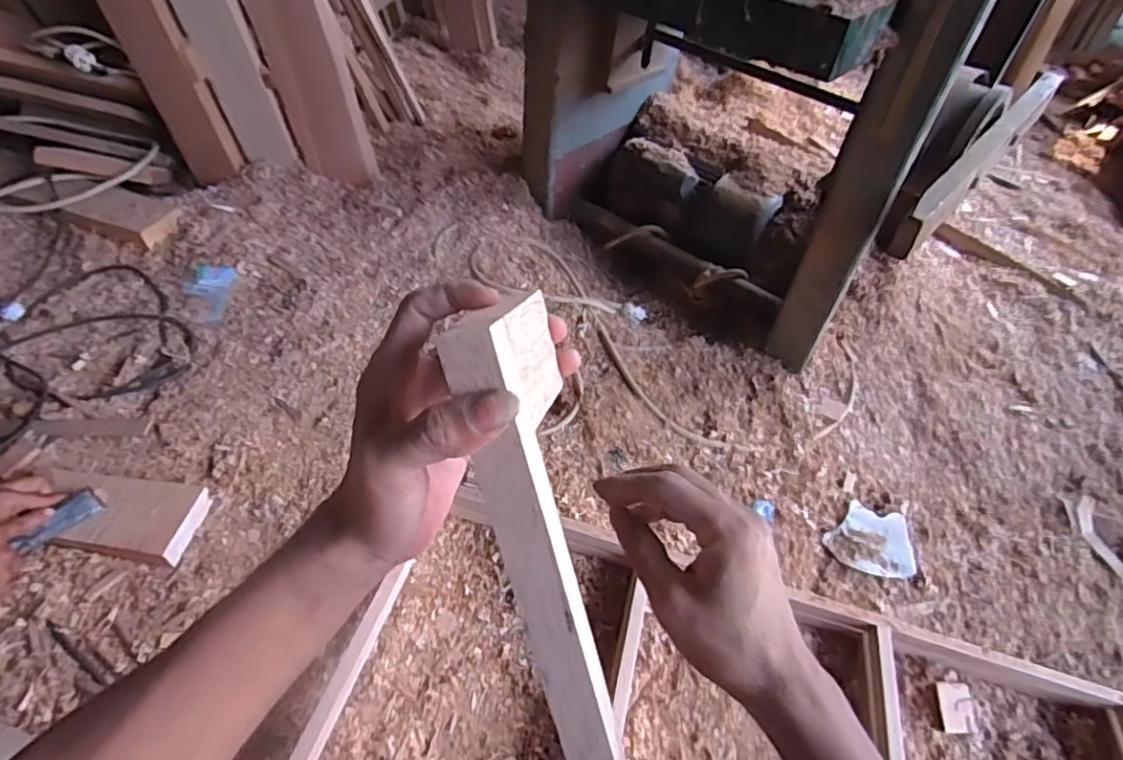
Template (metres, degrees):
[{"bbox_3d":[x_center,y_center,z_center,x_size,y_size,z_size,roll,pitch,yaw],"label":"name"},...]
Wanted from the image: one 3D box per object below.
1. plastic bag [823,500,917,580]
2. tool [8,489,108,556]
[{"bbox_3d":[0.444,0.225,0.873,0.122,0.021,0.108,16,49,8],"label":"plastic bag"},{"bbox_3d":[-0.595,0.165,0.728,0.019,0.033,0.091,17,29,8],"label":"tool"}]

